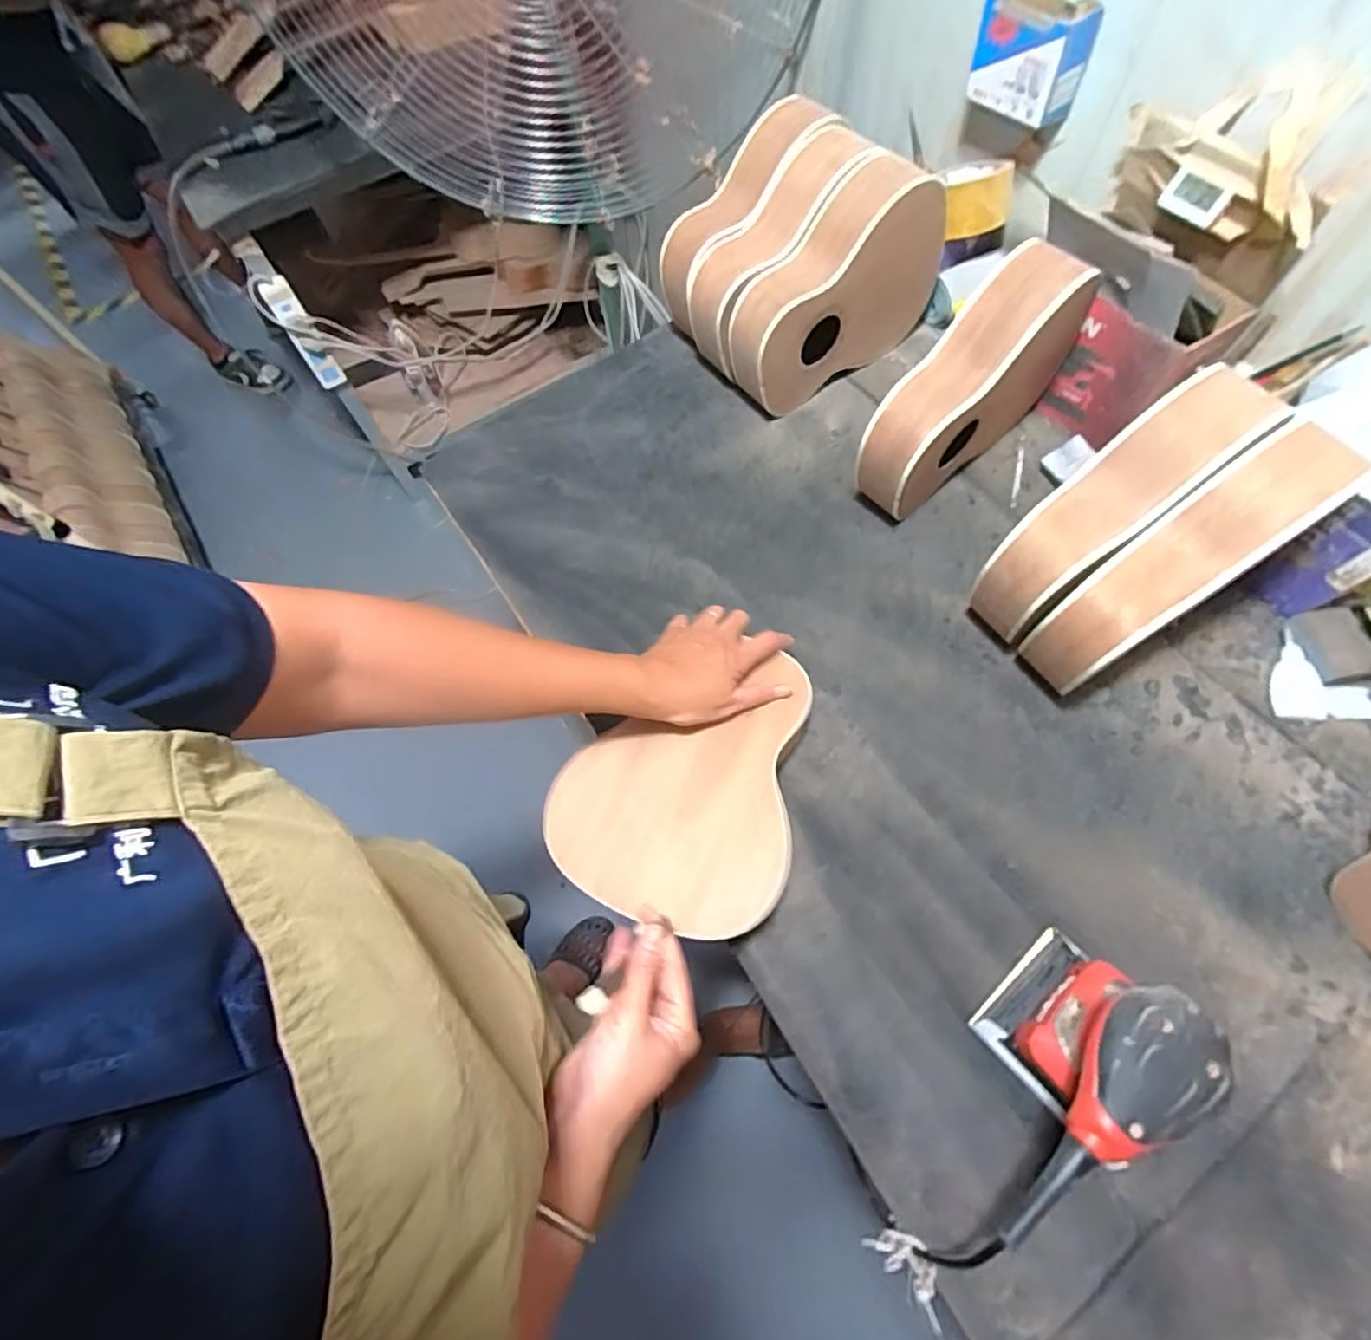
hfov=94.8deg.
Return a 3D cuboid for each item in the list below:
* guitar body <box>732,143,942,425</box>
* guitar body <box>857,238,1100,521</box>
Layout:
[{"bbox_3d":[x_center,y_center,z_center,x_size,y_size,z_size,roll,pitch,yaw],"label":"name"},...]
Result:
[{"bbox_3d":[0.168,-0.433,0.728,0.268,0.211,0.077,-33,68,-12],"label":"guitar body"},{"bbox_3d":[0.284,-0.281,0.653,0.254,0.212,0.080,-40,70,-12],"label":"guitar body"}]

